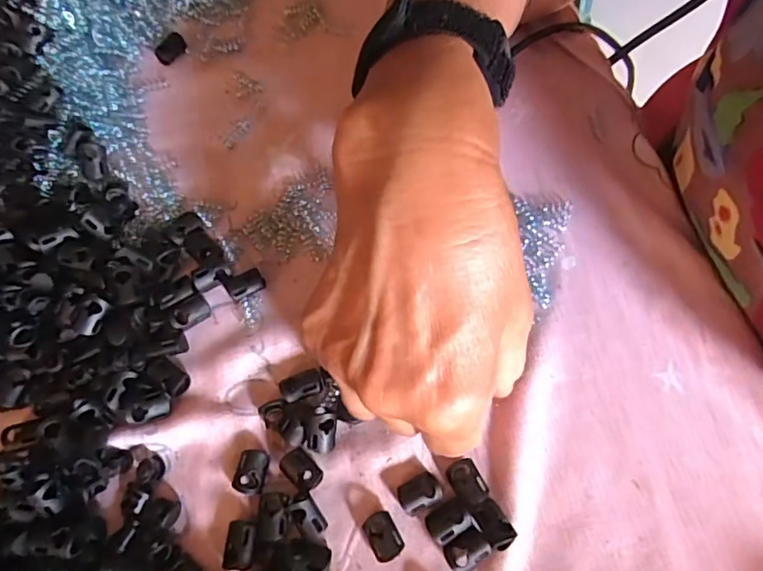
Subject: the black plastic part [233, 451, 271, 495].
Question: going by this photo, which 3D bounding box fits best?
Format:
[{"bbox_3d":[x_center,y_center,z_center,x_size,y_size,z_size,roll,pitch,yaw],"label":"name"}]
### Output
[{"bbox_3d":[-0.061,0.088,0.251,0.014,0.006,0.019,12,70,6],"label":"black plastic part"}]

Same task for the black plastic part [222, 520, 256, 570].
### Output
[{"bbox_3d":[-0.062,0.115,0.237,0.012,0.010,0.019,6,70,4],"label":"black plastic part"}]

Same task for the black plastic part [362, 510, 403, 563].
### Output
[{"bbox_3d":[0.001,0.113,0.240,0.013,0.010,0.019,-27,71,-8],"label":"black plastic part"}]

